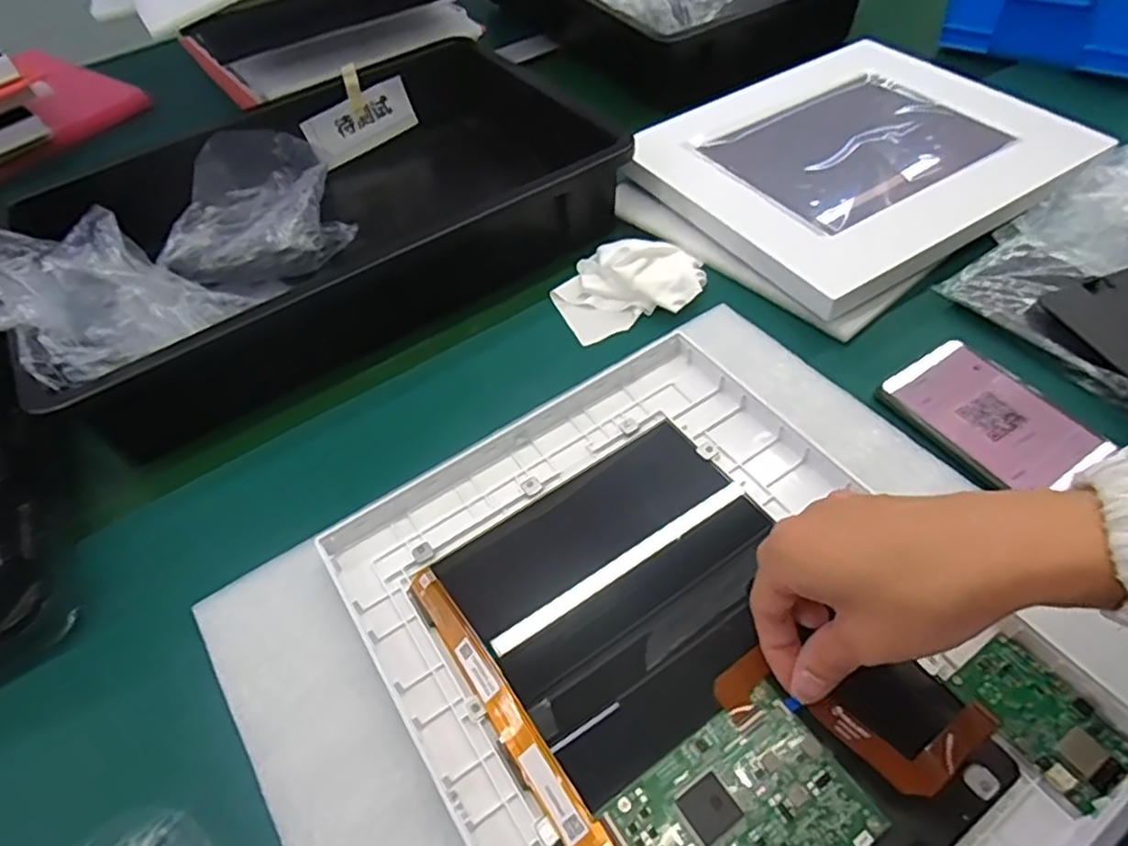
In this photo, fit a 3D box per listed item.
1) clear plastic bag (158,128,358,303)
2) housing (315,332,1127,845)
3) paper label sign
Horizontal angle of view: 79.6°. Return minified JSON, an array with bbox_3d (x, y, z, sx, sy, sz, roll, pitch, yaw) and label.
[{"bbox_3d":[-0.245,-0.153,0.526,0.144,0.085,0.118,-18,51,-8],"label":"clear plastic bag"},{"bbox_3d":[0.057,0.104,0.322,0.248,0.020,0.310,-30,53,-17],"label":"housing"},{"bbox_3d":[-0.196,-0.291,0.660,0.105,0.051,0.010,-31,46,-9],"label":"paper label sign"}]

